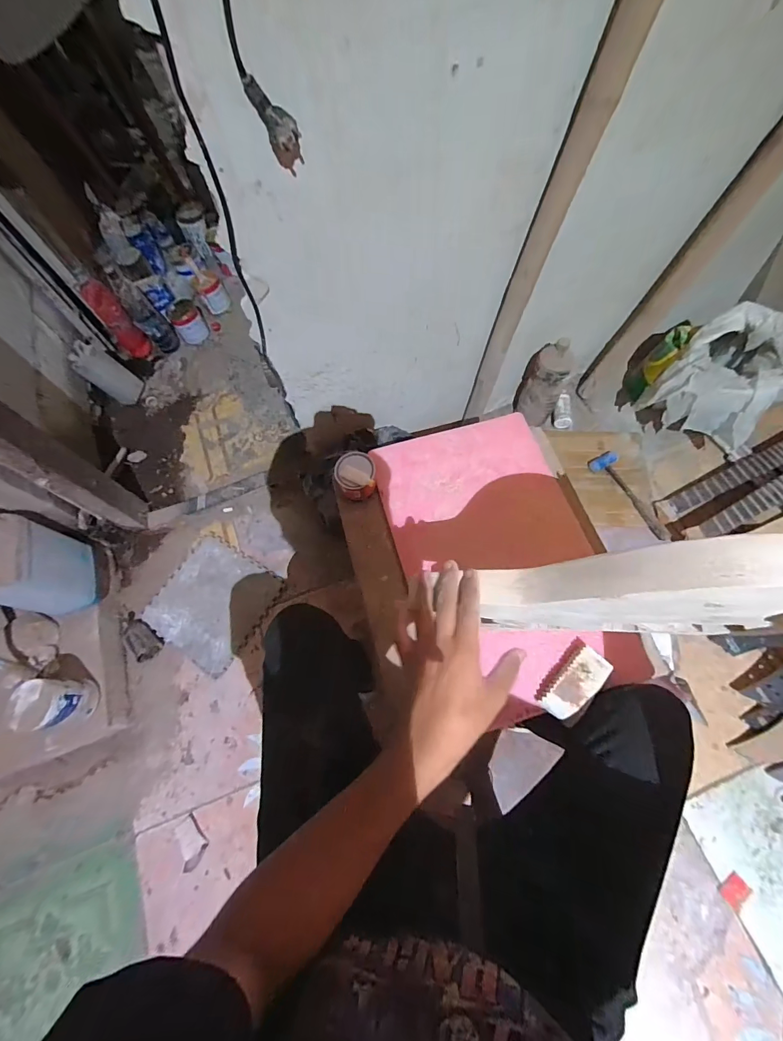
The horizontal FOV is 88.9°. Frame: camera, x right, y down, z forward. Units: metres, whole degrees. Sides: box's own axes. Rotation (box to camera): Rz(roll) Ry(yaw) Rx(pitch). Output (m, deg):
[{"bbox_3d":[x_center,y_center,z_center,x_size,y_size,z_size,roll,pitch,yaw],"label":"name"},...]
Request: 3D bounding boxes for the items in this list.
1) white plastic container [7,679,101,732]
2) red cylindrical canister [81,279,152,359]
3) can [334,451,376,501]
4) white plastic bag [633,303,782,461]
[{"bbox_3d":[-0.737,0.404,0.881,0.100,0.147,0.097,-1,68,2],"label":"white plastic container"},{"bbox_3d":[-0.927,-0.676,1.348,0.092,0.299,0.076,-40,72,-12],"label":"red cylindrical canister"},{"bbox_3d":[-0.067,-0.082,0.748,0.072,0.079,0.079,-1,68,2],"label":"can"},{"bbox_3d":[0.902,-0.359,1.040,0.295,0.250,0.298,-36,71,-11],"label":"white plastic bag"}]

